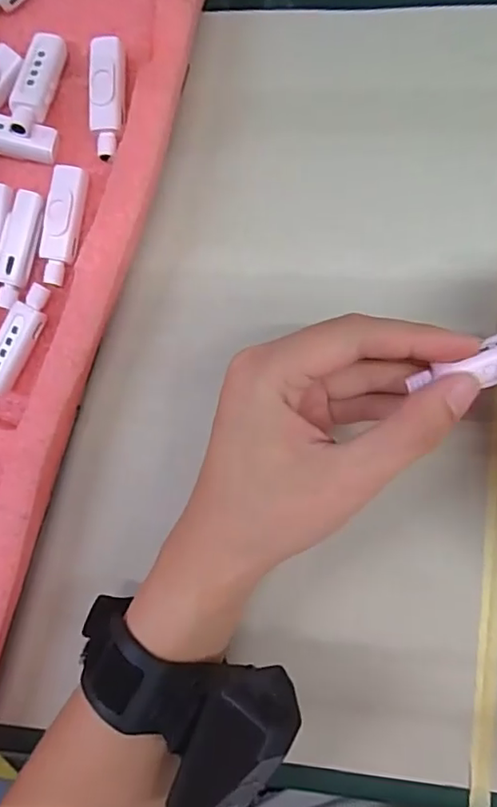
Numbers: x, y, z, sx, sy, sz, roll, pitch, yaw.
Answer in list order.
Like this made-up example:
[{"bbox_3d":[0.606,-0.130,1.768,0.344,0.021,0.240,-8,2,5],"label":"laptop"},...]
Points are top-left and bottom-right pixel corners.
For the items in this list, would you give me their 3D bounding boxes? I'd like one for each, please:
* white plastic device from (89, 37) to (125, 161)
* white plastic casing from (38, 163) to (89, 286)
[{"bbox_3d":[-0.068,-0.147,0.280,0.016,0.012,0.057,0,88,7],"label":"white plastic device"},{"bbox_3d":[-0.090,-0.086,0.278,0.017,0.011,0.056,9,89,7],"label":"white plastic casing"}]

